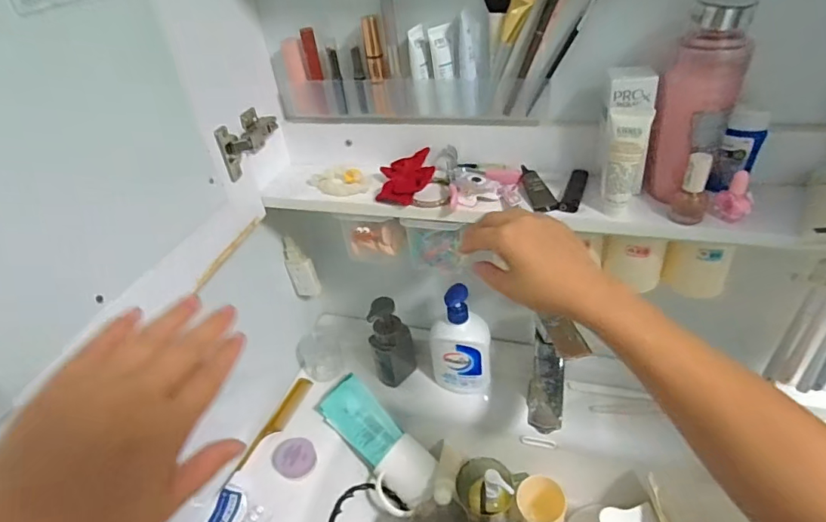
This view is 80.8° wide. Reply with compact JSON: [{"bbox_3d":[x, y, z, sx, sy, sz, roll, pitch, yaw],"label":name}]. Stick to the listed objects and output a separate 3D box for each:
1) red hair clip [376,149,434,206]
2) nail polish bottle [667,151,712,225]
[{"bbox_3d":[-0.008,-0.100,0.567,0.064,0.030,0.089,-4,37,4],"label":"red hair clip"},{"bbox_3d":[0.262,-0.068,0.454,0.032,0.067,0.026,18,44,29],"label":"nail polish bottle"}]

